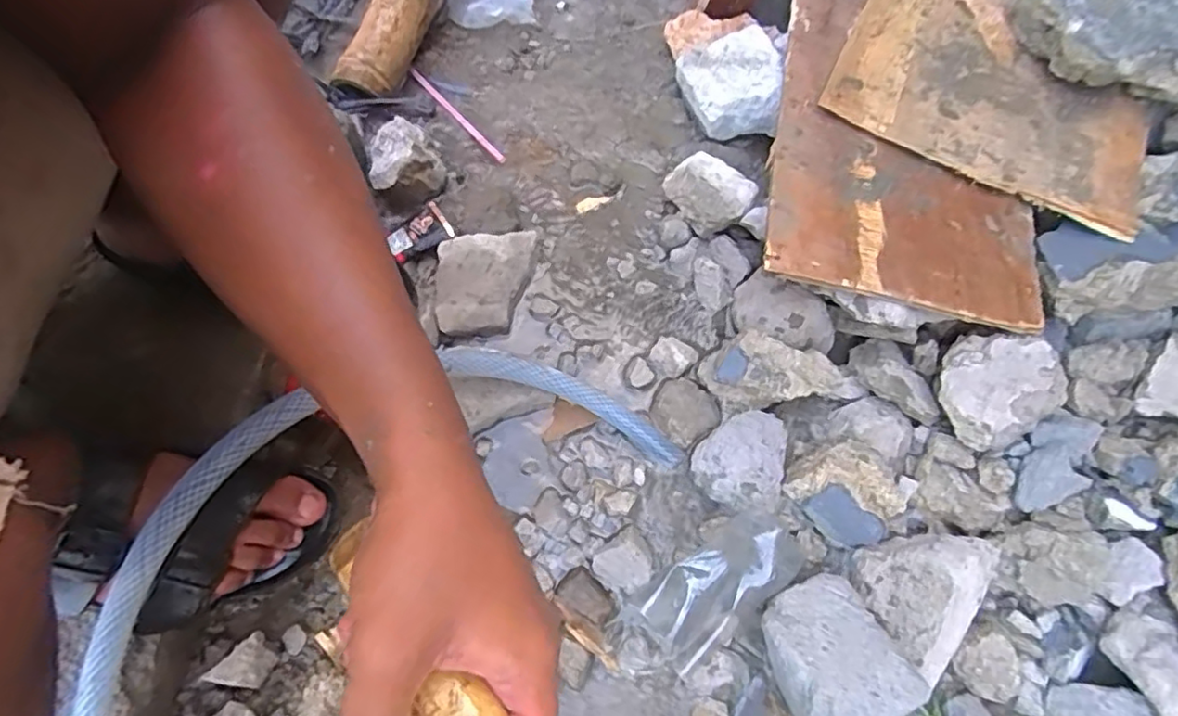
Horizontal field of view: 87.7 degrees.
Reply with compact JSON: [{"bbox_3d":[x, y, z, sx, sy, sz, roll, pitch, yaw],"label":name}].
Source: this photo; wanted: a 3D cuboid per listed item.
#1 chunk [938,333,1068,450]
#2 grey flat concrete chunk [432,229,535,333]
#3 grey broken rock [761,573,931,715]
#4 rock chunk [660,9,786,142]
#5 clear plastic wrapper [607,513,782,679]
[{"bbox_3d":[0.339,0.024,0.513,0.097,0.049,0.088,-21,69,-12],"label":"chunk"},{"bbox_3d":[-0.094,-0.065,0.567,0.086,0.034,0.101,0,67,-5],"label":"grey flat concrete chunk"},{"bbox_3d":[0.173,0.214,0.432,0.082,0.050,0.107,-25,70,-13],"label":"grey broken rock"},{"bbox_3d":[0.147,-0.327,0.672,0.130,0.059,0.179,10,66,2],"label":"rock chunk"},{"bbox_3d":[0.085,0.181,0.464,0.153,0.035,0.060,-41,69,-1],"label":"clear plastic wrapper"}]

